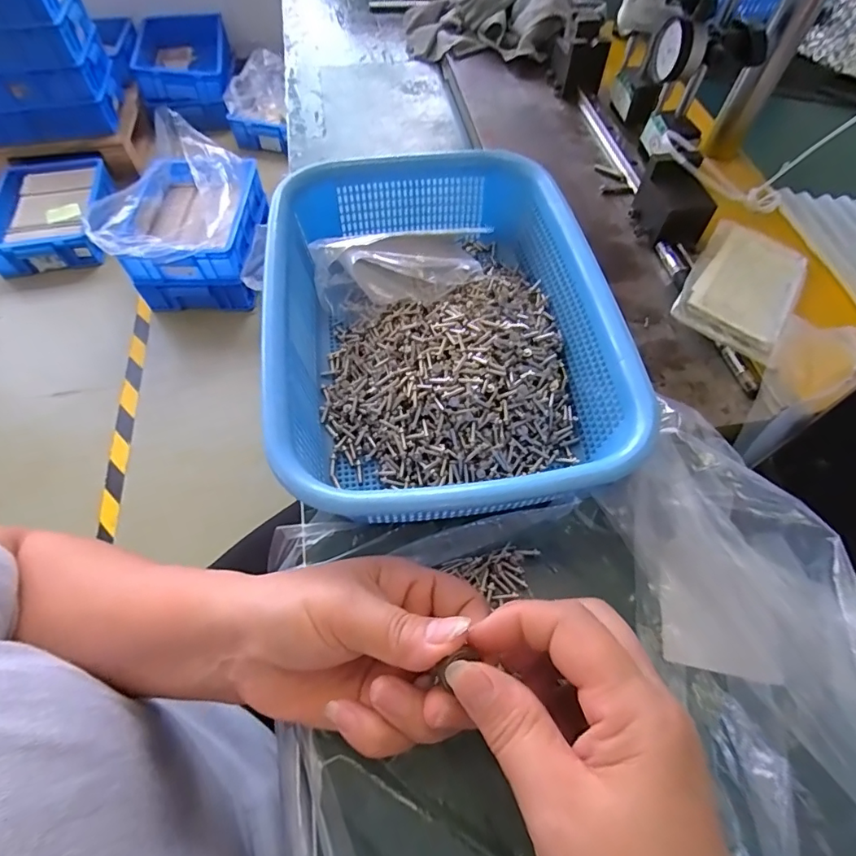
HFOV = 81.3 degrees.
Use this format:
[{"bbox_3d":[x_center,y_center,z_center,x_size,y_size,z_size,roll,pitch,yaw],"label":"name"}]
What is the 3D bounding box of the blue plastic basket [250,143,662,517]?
[{"bbox_3d":[0.004,-0.071,0.337,0.200,0.067,0.292,-5,58,-3],"label":"blue plastic basket"}]

